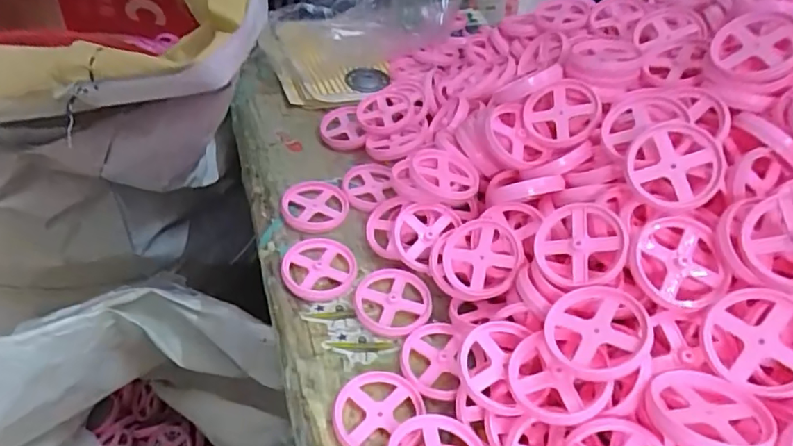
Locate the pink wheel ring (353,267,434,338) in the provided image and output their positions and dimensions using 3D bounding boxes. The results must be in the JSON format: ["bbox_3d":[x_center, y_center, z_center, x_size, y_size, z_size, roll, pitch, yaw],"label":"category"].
[{"bbox_3d":[-0.003,0.066,0.462,0.063,0.008,0.065,3,43,-3],"label":"pink wheel ring"}]

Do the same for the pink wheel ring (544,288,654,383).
[{"bbox_3d":[0.134,0.074,0.362,0.063,0.025,0.063,4,57,36],"label":"pink wheel ring"}]

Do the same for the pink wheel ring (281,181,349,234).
[{"bbox_3d":[-0.080,-0.017,0.537,0.059,0.011,0.069,32,49,25],"label":"pink wheel ring"}]

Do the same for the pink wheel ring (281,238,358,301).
[{"bbox_3d":[-0.068,0.039,0.480,0.063,0.010,0.067,3,43,-3],"label":"pink wheel ring"}]

